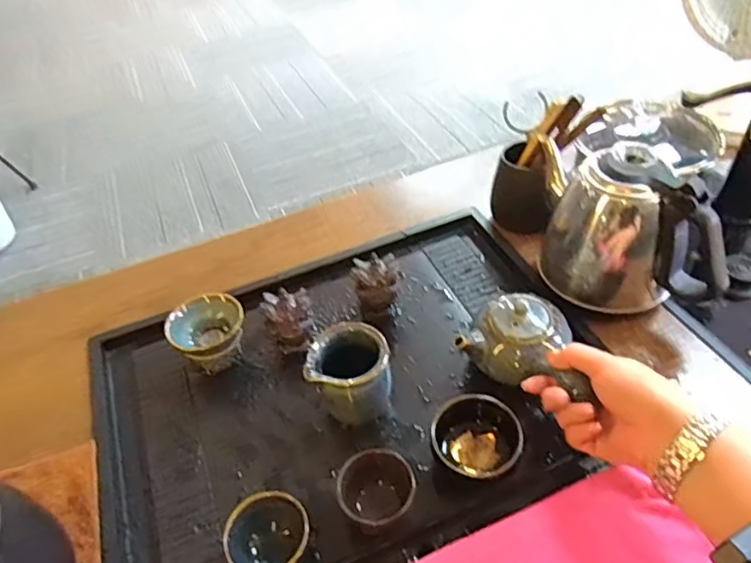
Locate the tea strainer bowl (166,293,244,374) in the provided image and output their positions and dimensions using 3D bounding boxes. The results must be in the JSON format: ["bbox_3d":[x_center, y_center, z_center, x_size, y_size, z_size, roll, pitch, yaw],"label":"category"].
[{"bbox_3d":[-0.166,0.058,0.586,0.075,0.064,0.059,-27,47,-19],"label":"tea strainer bowl"}]

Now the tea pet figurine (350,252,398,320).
[{"bbox_3d":[0.002,0.008,0.614,0.048,0.068,0.041,0,44,7],"label":"tea pet figurine"}]

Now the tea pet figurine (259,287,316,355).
[{"bbox_3d":[-0.085,0.045,0.587,0.049,0.071,0.040,-19,45,-13],"label":"tea pet figurine"}]

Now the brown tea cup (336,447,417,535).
[{"bbox_3d":[0.001,0.167,0.461,0.059,0.051,0.056,-3,44,3],"label":"brown tea cup"}]

